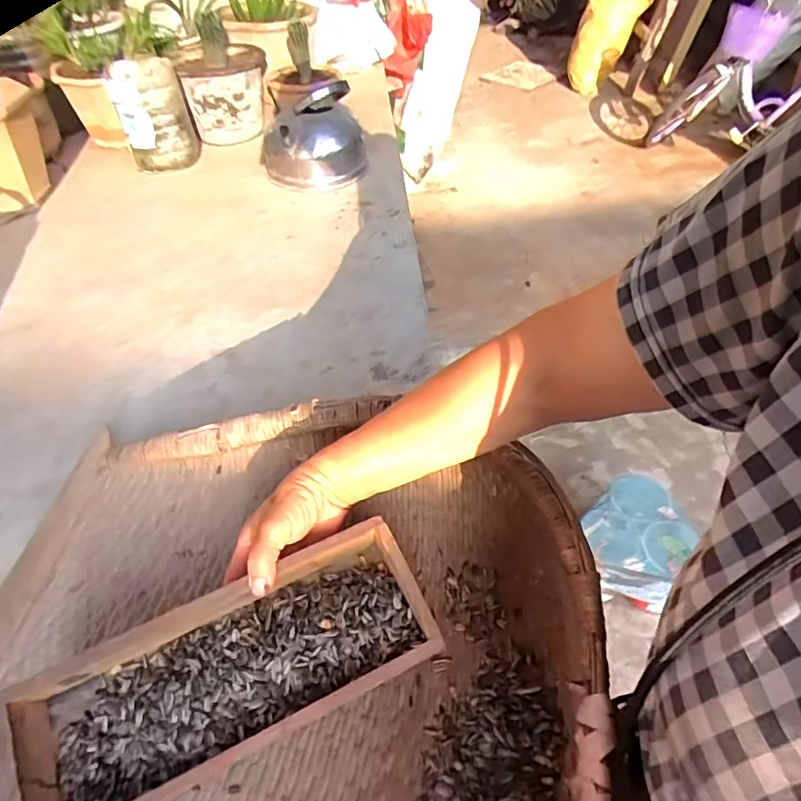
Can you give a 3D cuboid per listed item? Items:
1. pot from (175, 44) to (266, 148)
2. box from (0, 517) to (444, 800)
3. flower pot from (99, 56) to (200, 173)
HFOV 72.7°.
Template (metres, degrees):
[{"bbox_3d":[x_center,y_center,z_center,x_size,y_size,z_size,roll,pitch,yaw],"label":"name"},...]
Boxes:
[{"bbox_3d":[-0.406,-0.726,1.301,0.182,0.161,0.147,-9,47,-9],"label":"pot"},{"bbox_3d":[-0.128,0.207,0.408,0.305,0.060,0.118,-22,50,-13],"label":"box"},{"bbox_3d":[-0.532,-0.616,1.177,0.146,0.182,0.150,-16,48,-14],"label":"flower pot"}]

